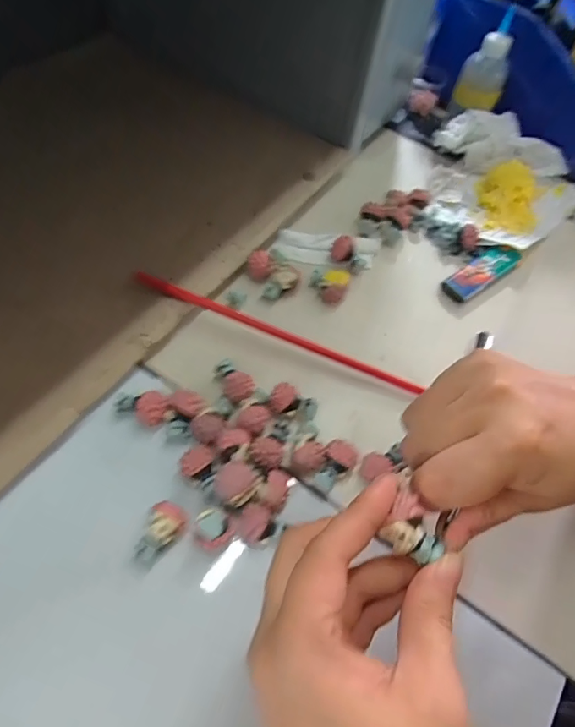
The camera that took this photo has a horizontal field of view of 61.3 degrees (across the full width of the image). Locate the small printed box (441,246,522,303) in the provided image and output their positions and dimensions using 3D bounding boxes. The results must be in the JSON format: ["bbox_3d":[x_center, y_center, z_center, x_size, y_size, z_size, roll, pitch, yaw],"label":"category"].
[{"bbox_3d":[0.148,-0.069,0.373,0.073,0.009,0.023,-31,67,-22],"label":"small printed box"}]

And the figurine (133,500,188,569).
[{"bbox_3d":[-0.066,0.086,0.249,0.020,0.013,0.031,39,63,17],"label":"figurine"}]

